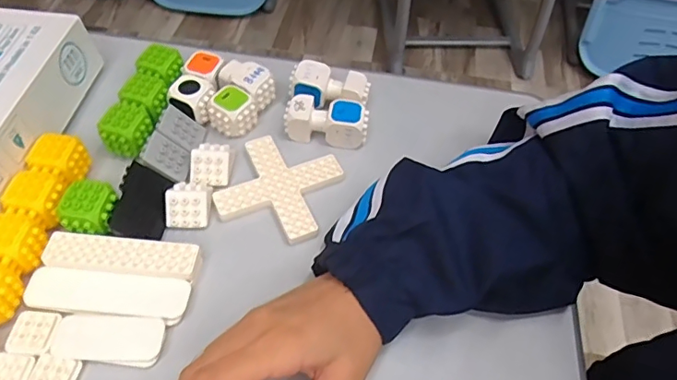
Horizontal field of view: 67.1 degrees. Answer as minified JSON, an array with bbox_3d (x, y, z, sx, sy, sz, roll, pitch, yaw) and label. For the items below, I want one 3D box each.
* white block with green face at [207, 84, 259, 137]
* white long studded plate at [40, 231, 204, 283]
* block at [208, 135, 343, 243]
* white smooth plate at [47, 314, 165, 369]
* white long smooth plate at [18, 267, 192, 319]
[{"bbox_3d":[-0.090,-0.067,0.436,0.034,0.026,0.033,23,55,14],"label":"white block with green face"},{"bbox_3d":[-0.149,0.045,0.354,0.103,0.008,0.027,6,53,1],"label":"white long studded plate"},{"bbox_3d":[-0.046,-0.003,0.404,0.083,0.005,0.083,19,54,11],"label":"block"},{"bbox_3d":[-0.146,0.095,0.324,0.067,0.006,0.029,3,53,-1],"label":"white smooth plate"},{"bbox_3d":[-0.154,0.068,0.340,0.105,0.007,0.027,5,53,1],"label":"white long smooth plate"}]

